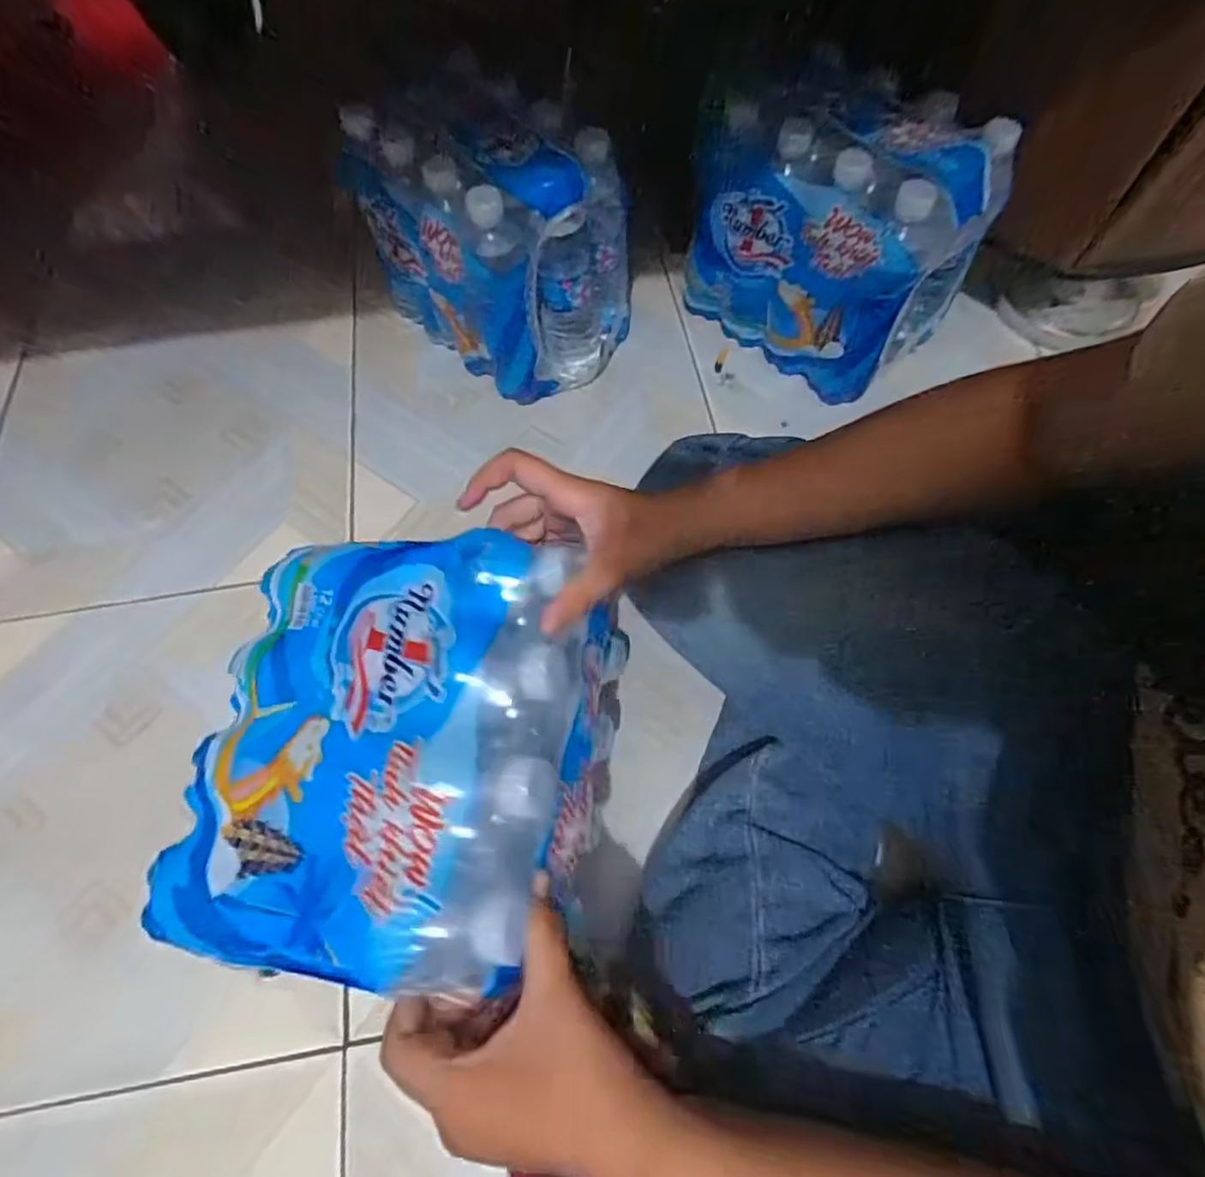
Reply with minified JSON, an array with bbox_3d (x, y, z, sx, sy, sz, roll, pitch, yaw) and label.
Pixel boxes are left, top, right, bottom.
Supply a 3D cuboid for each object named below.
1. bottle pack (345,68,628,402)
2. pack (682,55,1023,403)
[{"bbox_3d":[-0.109,-0.358,0.655,0.228,0.224,0.169,36,70,16],"label":"bottle pack"},{"bbox_3d":[0.237,-0.372,0.652,0.155,0.236,0.252,-42,71,-17],"label":"pack"}]

